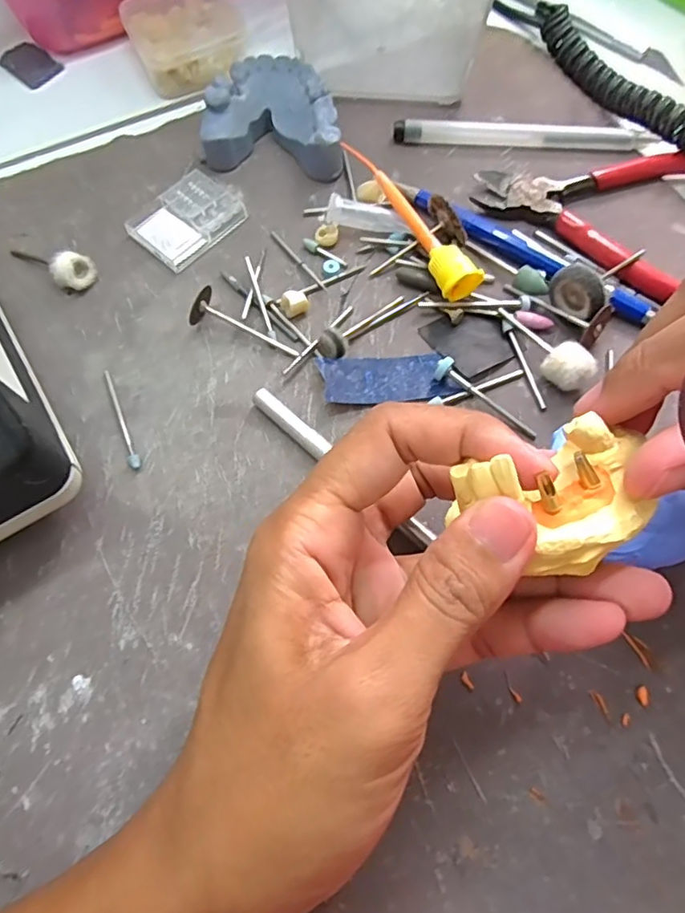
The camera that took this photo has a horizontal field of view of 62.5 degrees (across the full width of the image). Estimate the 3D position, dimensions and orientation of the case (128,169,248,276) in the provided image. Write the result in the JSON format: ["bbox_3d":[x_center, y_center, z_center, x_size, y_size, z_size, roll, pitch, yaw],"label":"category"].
[{"bbox_3d":[-0.068,-0.109,0.256,0.033,0.007,0.051,39,74,14],"label":"case"}]

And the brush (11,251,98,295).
[{"bbox_3d":[-0.127,-0.087,0.244,0.040,0.014,0.016,33,72,12],"label":"brush"}]

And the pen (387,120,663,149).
[{"bbox_3d":[0.086,-0.156,0.273,0.121,0.010,0.010,2,68,1],"label":"pen"}]

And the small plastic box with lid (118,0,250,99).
[{"bbox_3d":[-0.081,-0.219,0.295,0.056,0.021,0.054,-25,70,-9],"label":"small plastic box with lid"}]

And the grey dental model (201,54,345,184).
[{"bbox_3d":[-0.027,-0.160,0.267,0.064,0.024,0.053,16,69,7],"label":"grey dental model"}]

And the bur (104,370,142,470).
[{"bbox_3d":[-0.087,-0.015,0.221,0.004,0.004,0.046,-24,70,-9],"label":"bur"}]

